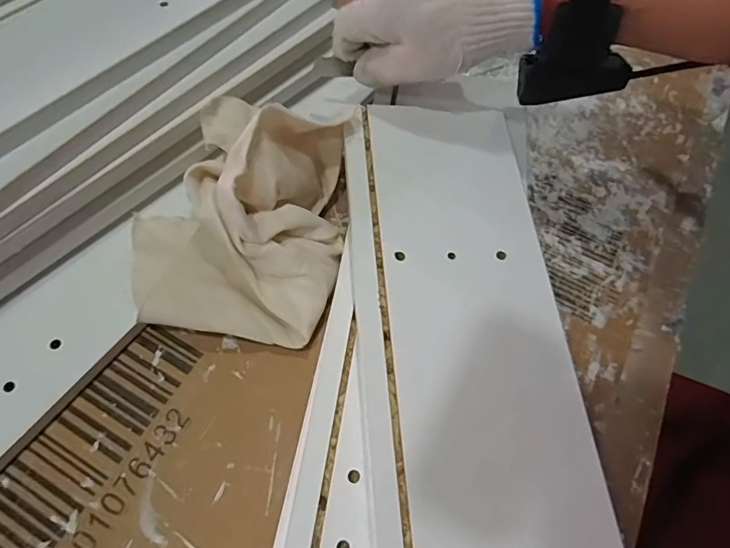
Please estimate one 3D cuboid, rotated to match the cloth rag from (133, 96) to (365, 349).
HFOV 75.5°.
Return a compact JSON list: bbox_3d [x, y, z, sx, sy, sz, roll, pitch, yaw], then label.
[{"bbox_3d":[-0.079,-0.046,0.307,0.126,0.084,0.161,8,63,0],"label":"cloth rag"}]

